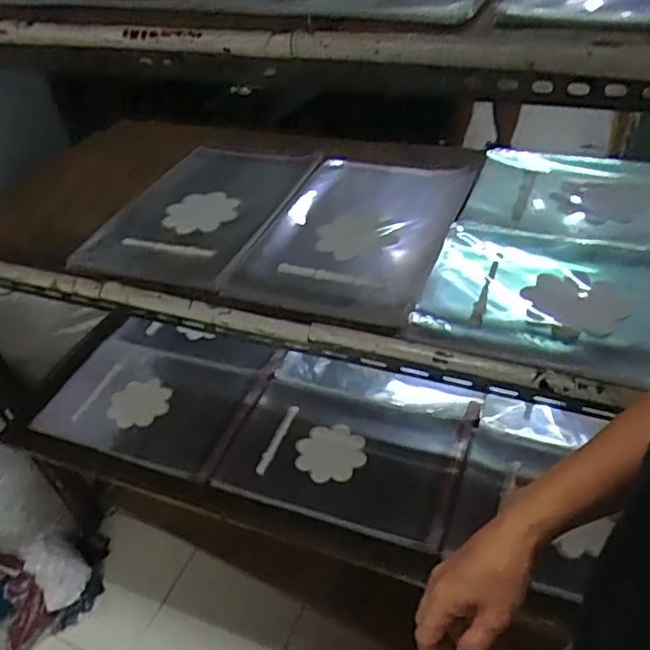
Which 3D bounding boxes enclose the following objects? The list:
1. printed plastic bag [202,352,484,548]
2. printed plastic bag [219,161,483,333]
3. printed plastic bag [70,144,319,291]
[{"bbox_3d":[0.039,0.191,1.075,0.388,0.034,0.311,11,46,19],"label":"printed plastic bag"},{"bbox_3d":[0.035,-0.138,0.900,0.272,0.034,0.391,11,46,19],"label":"printed plastic bag"},{"bbox_3d":[-0.187,-0.195,0.991,0.256,0.039,0.409,11,45,18],"label":"printed plastic bag"}]

